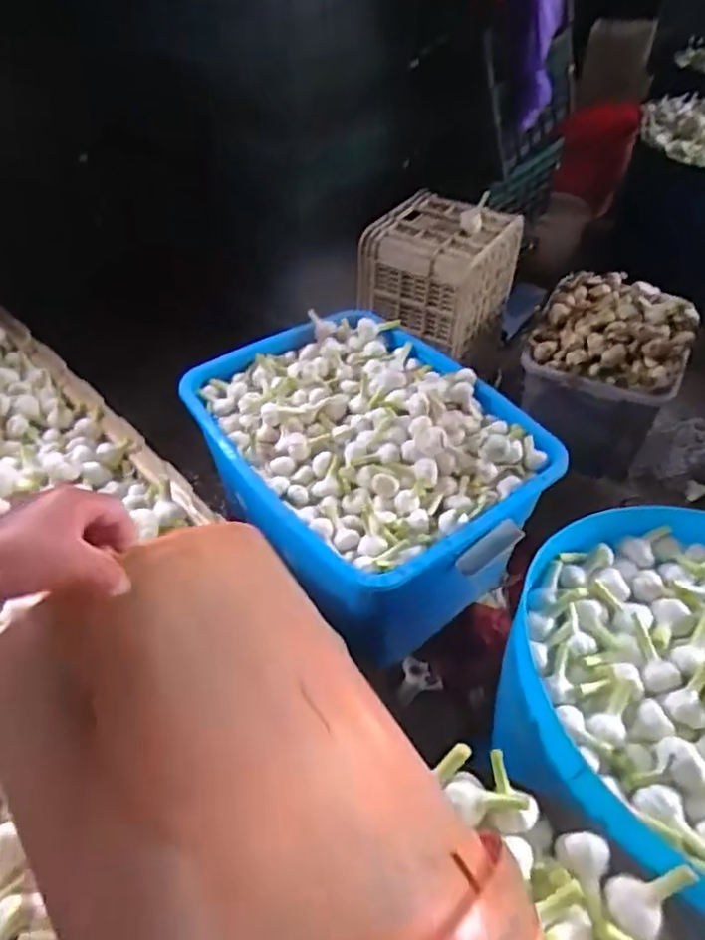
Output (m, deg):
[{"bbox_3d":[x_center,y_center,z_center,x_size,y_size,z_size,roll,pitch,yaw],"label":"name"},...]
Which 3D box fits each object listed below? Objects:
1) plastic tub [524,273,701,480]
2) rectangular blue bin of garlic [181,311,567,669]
[{"bbox_3d":[0.628,-0.259,1.652,0.348,0.392,0.377,19,48,18],"label":"plastic tub"},{"bbox_3d":[0.026,0.005,1.350,0.535,0.370,0.668,-27,51,-24],"label":"rectangular blue bin of garlic"}]

